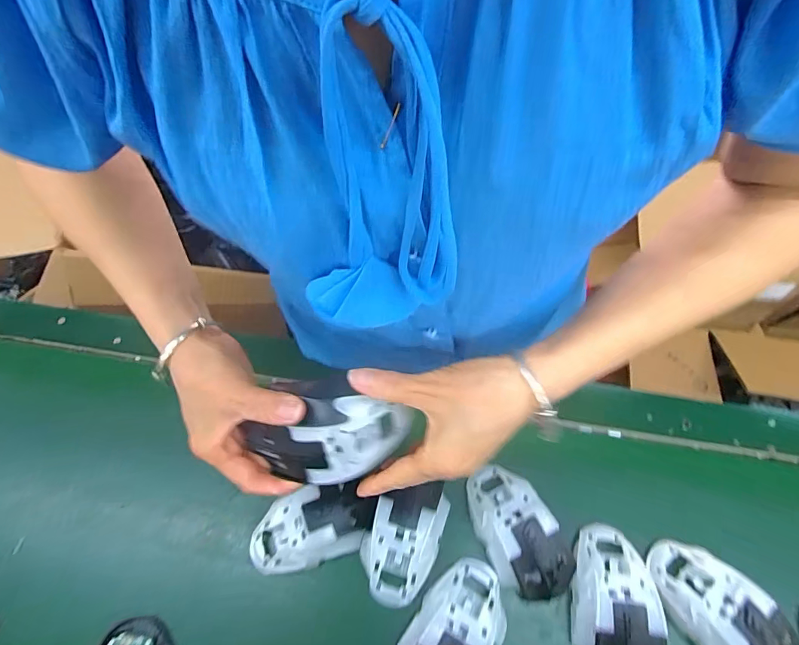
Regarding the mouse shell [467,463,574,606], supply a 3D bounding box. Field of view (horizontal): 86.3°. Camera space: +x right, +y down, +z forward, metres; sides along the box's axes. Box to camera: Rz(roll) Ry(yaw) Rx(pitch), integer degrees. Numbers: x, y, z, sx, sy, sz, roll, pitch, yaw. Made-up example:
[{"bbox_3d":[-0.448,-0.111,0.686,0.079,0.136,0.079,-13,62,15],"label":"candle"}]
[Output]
[{"bbox_3d":[0.103,0.183,0.380,0.062,0.028,0.113,-25,60,-14],"label":"mouse shell"}]

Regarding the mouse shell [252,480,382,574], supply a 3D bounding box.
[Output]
[{"bbox_3d":[-0.080,0.185,0.387,0.114,0.030,0.060,-15,58,-8],"label":"mouse shell"}]

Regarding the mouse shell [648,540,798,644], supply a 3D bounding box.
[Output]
[{"bbox_3d":[0.261,0.234,0.341,0.066,0.030,0.111,-39,64,-21],"label":"mouse shell"}]

